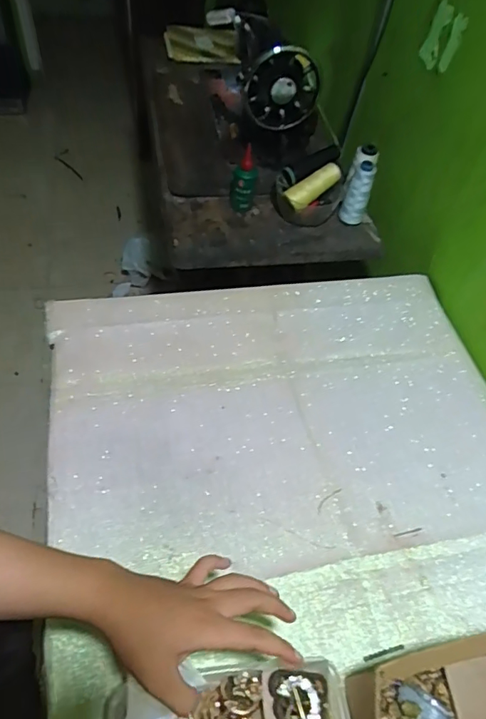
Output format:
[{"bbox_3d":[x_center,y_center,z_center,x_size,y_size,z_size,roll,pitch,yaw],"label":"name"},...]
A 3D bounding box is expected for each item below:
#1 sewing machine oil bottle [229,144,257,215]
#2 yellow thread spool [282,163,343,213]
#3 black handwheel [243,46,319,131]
[{"bbox_3d":[0.002,-0.317,0.863,0.045,0.116,0.043,6,53,-2],"label":"sewing machine oil bottle"},{"bbox_3d":[0.127,-0.305,0.860,0.110,0.032,0.035,-36,62,-4],"label":"yellow thread spool"},{"bbox_3d":[0.067,-0.466,0.836,0.121,0.141,0.050,-15,57,-18],"label":"black handwheel"}]

